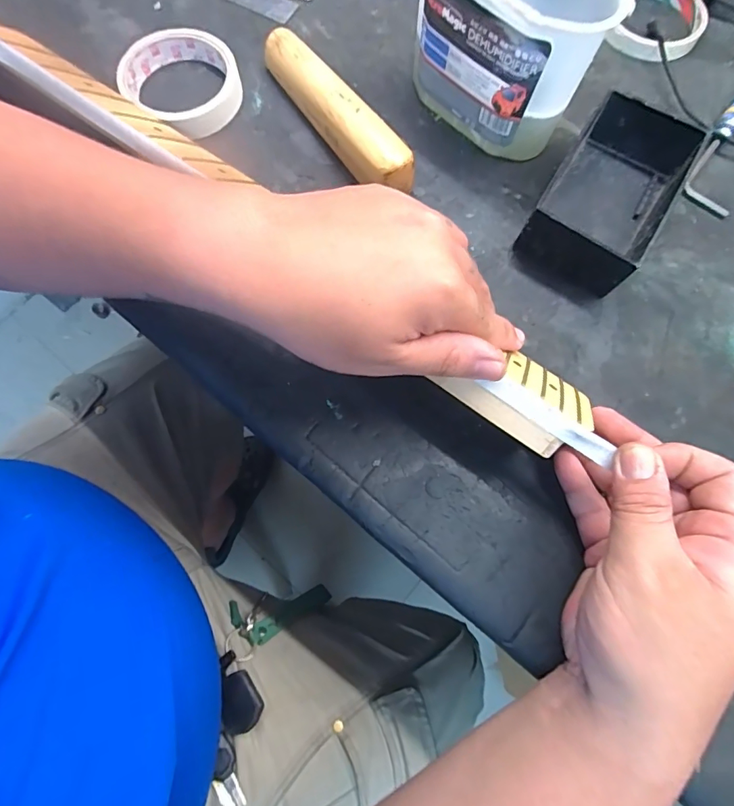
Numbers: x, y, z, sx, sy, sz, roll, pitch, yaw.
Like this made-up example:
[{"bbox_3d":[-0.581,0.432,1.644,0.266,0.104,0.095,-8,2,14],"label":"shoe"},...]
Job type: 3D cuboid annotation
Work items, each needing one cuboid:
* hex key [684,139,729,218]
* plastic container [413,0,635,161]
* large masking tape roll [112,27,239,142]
[{"bbox_3d":[0.267,-0.172,0.335,0.038,0.009,0.054,31,77,7],"label":"hex key"},{"bbox_3d":[0.094,-0.255,0.306,0.138,0.104,0.080,42,79,9],"label":"plastic container"},{"bbox_3d":[-0.142,-0.251,0.344,0.086,0.022,0.083,0,75,-1],"label":"large masking tape roll"}]

